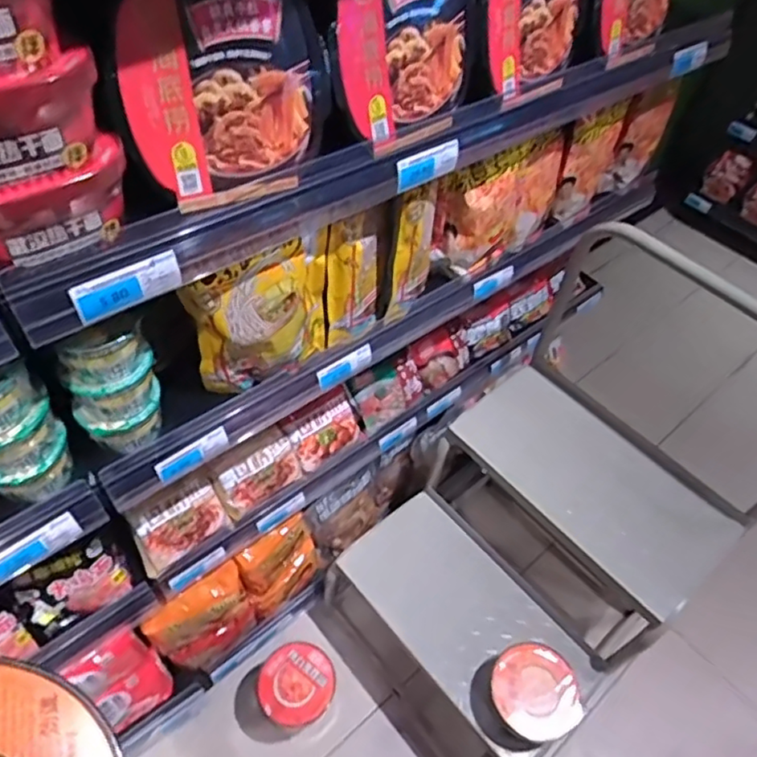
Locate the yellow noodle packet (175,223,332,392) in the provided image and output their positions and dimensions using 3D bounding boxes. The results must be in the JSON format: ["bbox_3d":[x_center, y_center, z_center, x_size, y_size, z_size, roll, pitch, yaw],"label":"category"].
[{"bbox_3d":[-0.136,-0.076,0.746,0.184,0.201,0.060,-21,54,-21],"label":"yellow noodle packet"}]

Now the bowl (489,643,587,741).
[{"bbox_3d":[0.267,0.533,1.031,0.157,0.094,0.140,-21,55,-22],"label":"bowl"}]

